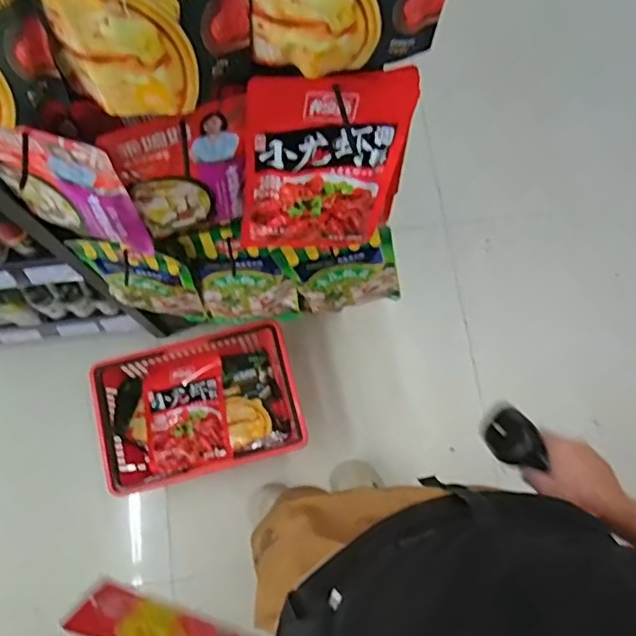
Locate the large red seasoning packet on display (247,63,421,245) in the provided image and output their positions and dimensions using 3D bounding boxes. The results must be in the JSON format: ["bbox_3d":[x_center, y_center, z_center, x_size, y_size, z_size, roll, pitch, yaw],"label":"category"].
[{"bbox_3d":[0.009,-0.174,0.665,0.189,0.250,0.022,-4,53,-8],"label":"large red seasoning packet on display"}]

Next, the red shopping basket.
[{"bbox_3d":[-0.254,0.201,1.273,0.417,0.181,0.286,-14,76,-4],"label":"red shopping basket"}]

